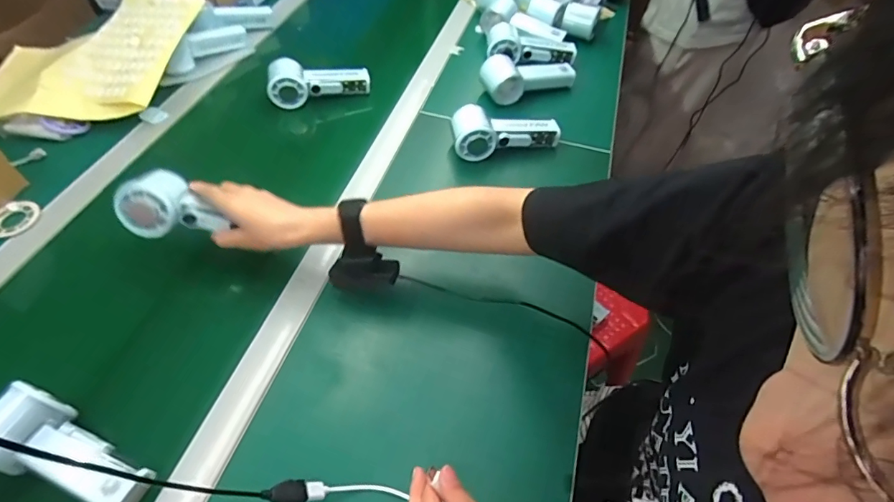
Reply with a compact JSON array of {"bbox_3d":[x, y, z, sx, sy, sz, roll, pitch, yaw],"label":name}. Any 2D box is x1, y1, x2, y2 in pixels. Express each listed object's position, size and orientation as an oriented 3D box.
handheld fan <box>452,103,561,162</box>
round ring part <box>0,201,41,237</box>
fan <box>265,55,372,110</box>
[{"bbox_3d":[0.084,-0.161,0.642,0.147,0.065,0.052,0,52,-1],"label":"handheld fan"},{"bbox_3d":[-0.539,-0.040,0.574,0.048,0.007,0.057,26,57,19],"label":"round ring part"},{"bbox_3d":[-0.199,-0.267,0.726,0.156,0.057,0.043,-9,53,-8],"label":"fan"}]

